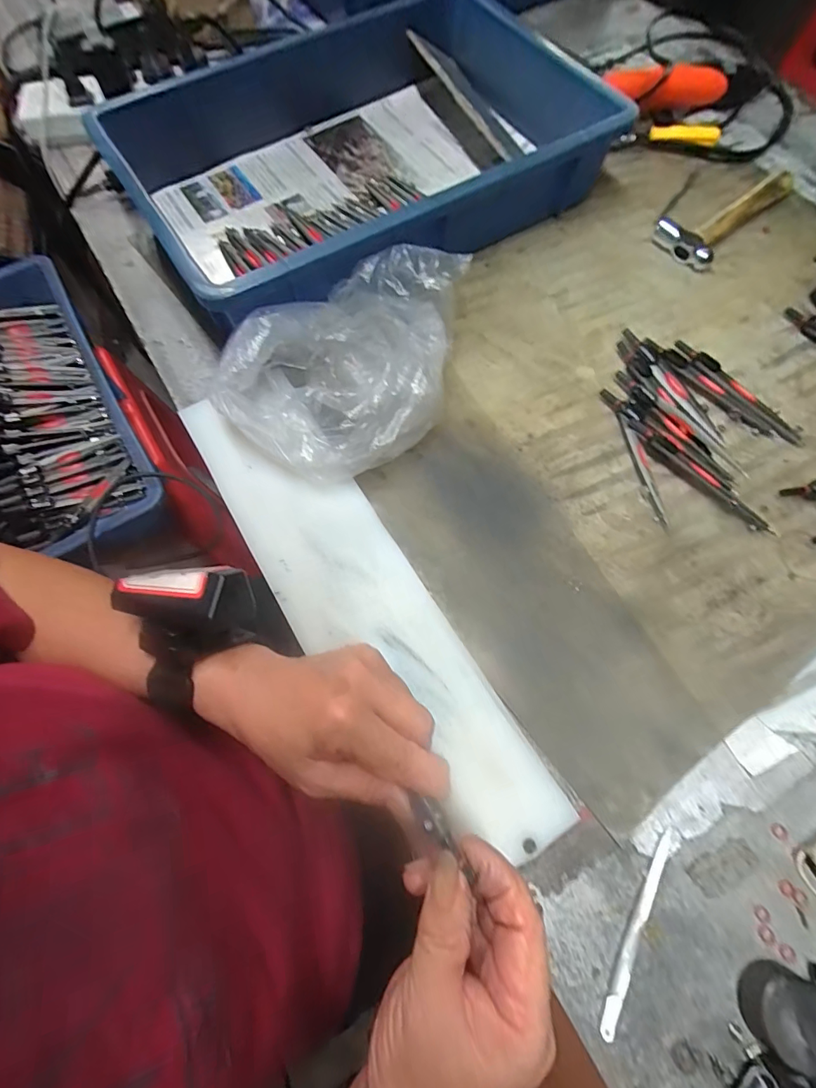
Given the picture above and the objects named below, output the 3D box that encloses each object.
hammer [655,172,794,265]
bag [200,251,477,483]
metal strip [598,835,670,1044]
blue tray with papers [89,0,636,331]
[{"bbox_3d":[0.321,-0.332,0.447,0.154,0.019,0.058,-37,73,-12],"label":"hammer"},{"bbox_3d":[-0.037,-0.150,0.361,0.153,0.064,0.222,40,75,14],"label":"bag"},{"bbox_3d":[0.130,0.218,0.253,0.009,0.004,0.106,24,69,18],"label":"metal strip"},{"bbox_3d":[-0.048,-0.397,0.442,0.439,0.080,0.320,-32,72,-10],"label":"blue tray with papers"}]

